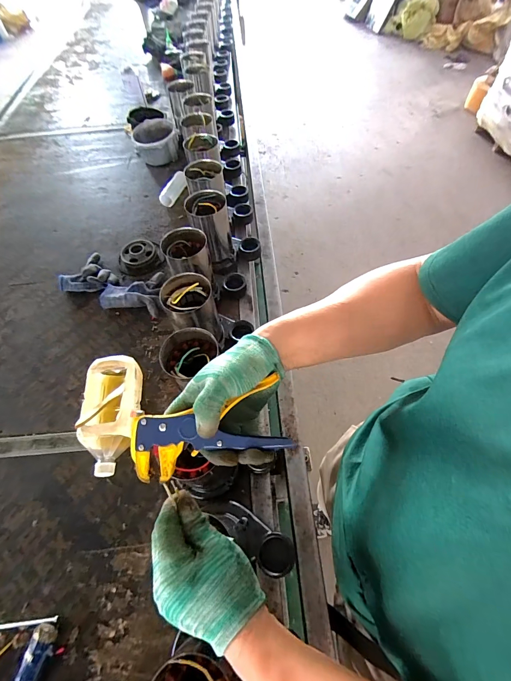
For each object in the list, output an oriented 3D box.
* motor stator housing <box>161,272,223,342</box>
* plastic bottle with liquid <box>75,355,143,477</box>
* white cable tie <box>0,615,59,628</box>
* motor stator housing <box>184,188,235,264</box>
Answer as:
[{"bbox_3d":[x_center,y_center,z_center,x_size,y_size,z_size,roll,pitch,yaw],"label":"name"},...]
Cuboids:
[{"bbox_3d":[-0.117,-0.041,0.626,0.091,0.158,0.103,-15,60,-6],"label":"motor stator housing"},{"bbox_3d":[-0.261,0.134,0.577,0.095,0.081,0.207,-6,60,-1],"label":"plastic bottle with liquid"},{"bbox_3d":[-0.364,0.416,0.459,0.149,0.006,0.008,-8,60,-2],"label":"white cable tie"},{"bbox_3d":[-0.102,-0.254,0.749,0.091,0.166,0.093,-13,60,-5],"label":"motor stator housing"}]

